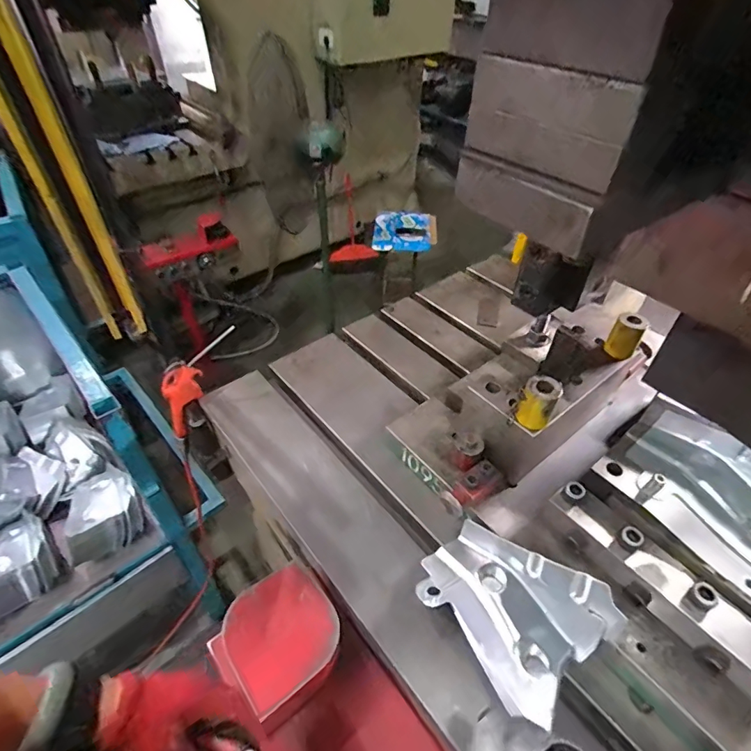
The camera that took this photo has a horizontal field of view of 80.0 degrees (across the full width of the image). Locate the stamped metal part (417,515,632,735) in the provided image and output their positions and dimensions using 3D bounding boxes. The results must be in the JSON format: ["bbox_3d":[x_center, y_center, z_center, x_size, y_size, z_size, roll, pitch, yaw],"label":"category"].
[{"bbox_3d":[0.145,0.262,0.512,0.146,0.084,0.193,-30,52,-29],"label":"stamped metal part"}]

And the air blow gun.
[{"bbox_3d":[-0.321,0.007,0.758,0.072,0.245,0.031,7,34,-40],"label":"air blow gun"}]

